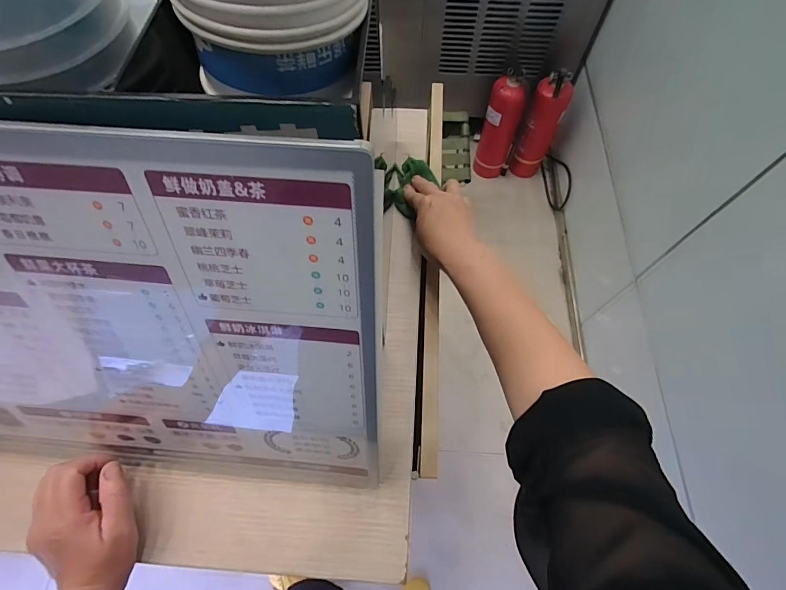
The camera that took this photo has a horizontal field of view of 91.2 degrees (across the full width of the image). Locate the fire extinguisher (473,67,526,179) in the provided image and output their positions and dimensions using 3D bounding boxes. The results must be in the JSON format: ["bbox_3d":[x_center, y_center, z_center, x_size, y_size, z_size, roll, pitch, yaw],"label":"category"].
[{"bbox_3d":[0.399,-0.608,1.439,0.129,0.392,0.121,9,65,4],"label":"fire extinguisher"}]

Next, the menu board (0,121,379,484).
[{"bbox_3d":[-0.208,0.043,0.264,0.395,0.311,0.012,4,40,2],"label":"menu board"}]

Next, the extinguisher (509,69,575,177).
[{"bbox_3d":[0.555,-0.633,1.438,0.121,0.404,0.137,22,67,11],"label":"extinguisher"}]

